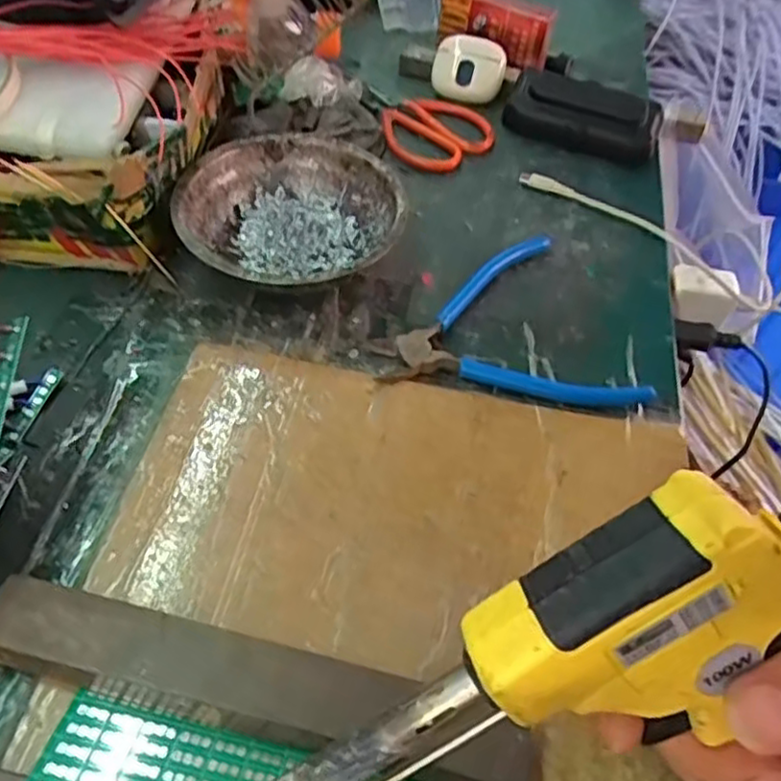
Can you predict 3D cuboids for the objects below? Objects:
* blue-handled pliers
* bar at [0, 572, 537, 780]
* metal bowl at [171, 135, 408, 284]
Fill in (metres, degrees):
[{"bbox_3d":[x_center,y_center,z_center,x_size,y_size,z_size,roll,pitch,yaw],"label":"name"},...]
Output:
[{"bbox_3d":[0.080,-0.047,0.406,0.133,0.011,0.120,11,52,4],"label":"blue-handled pliers"},{"bbox_3d":[-0.049,0.111,0.265,0.210,0.025,0.035,13,53,5],"label":"bar"},{"bbox_3d":[-0.057,-0.095,0.413,0.122,0.040,0.122,-2,53,-7],"label":"metal bowl"}]

